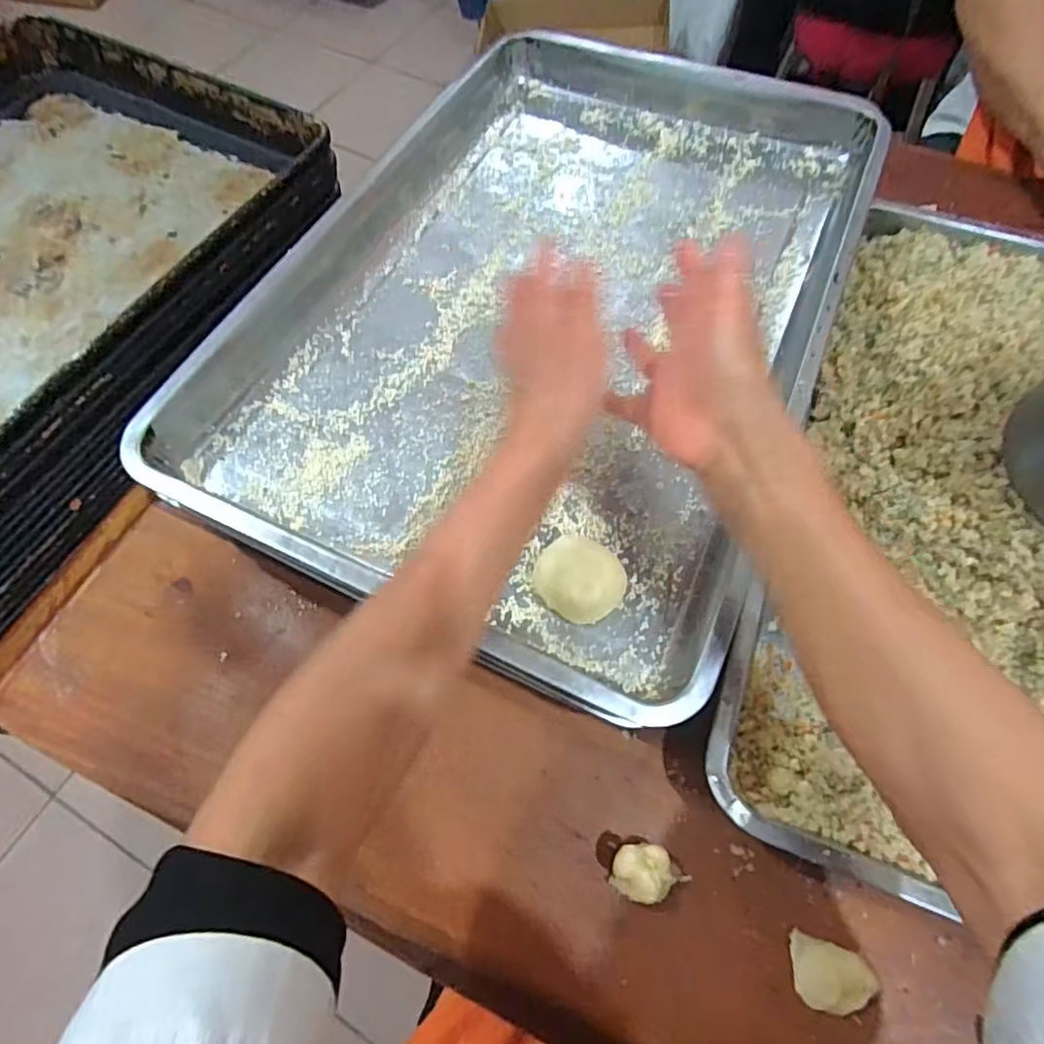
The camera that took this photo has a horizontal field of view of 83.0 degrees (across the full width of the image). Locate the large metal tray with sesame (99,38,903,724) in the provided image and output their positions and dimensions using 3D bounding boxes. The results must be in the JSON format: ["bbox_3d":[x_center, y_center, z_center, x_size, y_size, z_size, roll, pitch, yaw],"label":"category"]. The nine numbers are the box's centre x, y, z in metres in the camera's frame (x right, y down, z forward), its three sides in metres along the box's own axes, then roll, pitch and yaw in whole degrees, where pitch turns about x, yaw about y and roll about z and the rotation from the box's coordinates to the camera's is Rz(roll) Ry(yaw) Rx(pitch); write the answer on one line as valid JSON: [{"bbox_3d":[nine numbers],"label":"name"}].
[{"bbox_3d":[0.043,-0.206,0.480,0.386,0.057,0.621,22,65,13],"label":"large metal tray with sesame"}]

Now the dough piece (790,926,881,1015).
[{"bbox_3d":[0.175,0.257,0.332,0.041,0.011,0.033,11,65,6],"label":"dough piece"}]

